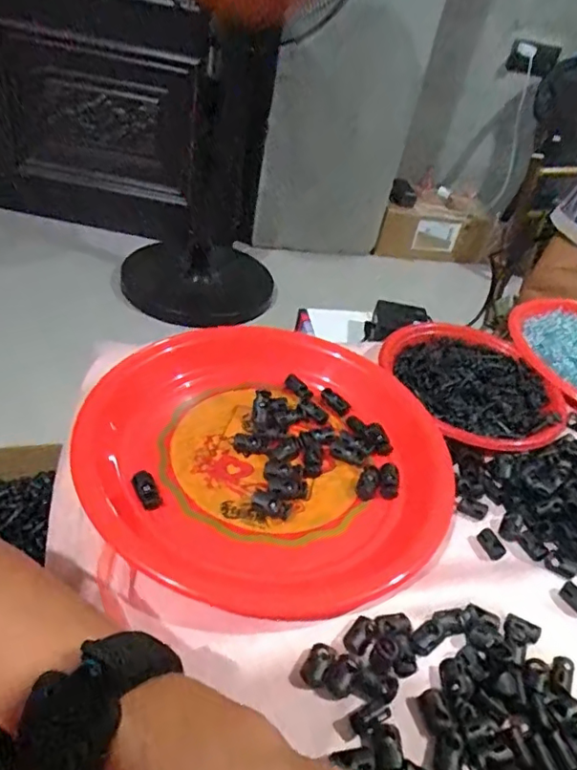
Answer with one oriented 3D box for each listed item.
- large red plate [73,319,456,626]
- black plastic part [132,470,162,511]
[{"bbox_3d":[-0.012,0.042,0.415,0.254,0.028,0.254,8,39,-6],"label":"large red plate"},{"bbox_3d":[-0.093,0.069,0.369,0.014,0.009,0.029,-22,49,-26],"label":"black plastic part"}]

